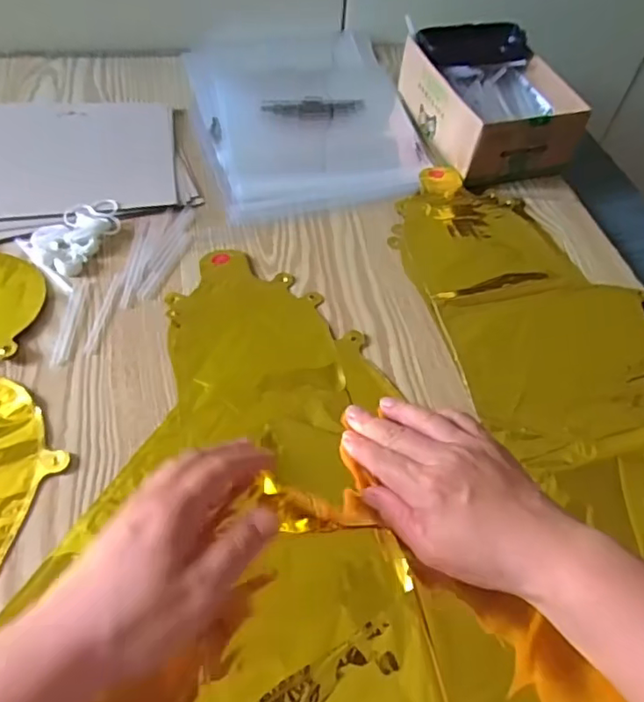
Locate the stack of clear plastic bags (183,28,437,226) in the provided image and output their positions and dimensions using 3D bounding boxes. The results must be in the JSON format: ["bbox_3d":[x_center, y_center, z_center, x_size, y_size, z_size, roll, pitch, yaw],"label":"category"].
[{"bbox_3d":[-0.021,-0.277,0.641,0.238,0.014,0.346,-9,54,-12],"label":"stack of clear plastic bags"}]

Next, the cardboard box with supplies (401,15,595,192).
[{"bbox_3d":[0.176,-0.270,0.609,0.134,0.069,0.190,-10,54,-12],"label":"cardboard box with supplies"}]

